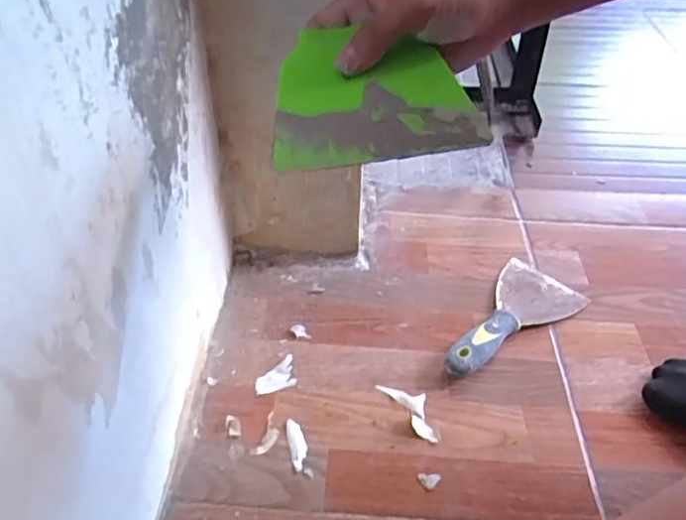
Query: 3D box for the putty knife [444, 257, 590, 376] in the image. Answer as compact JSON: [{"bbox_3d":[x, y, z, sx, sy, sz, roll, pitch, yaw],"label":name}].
[{"bbox_3d":[0.177,0.061,0.617,0.091,0.028,0.210,34,52,30],"label":"putty knife"}]

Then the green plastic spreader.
[{"bbox_3d":[0.016,-0.102,0.347,0.121,0.007,0.096,-8,66,-6],"label":"green plastic spreader"}]

